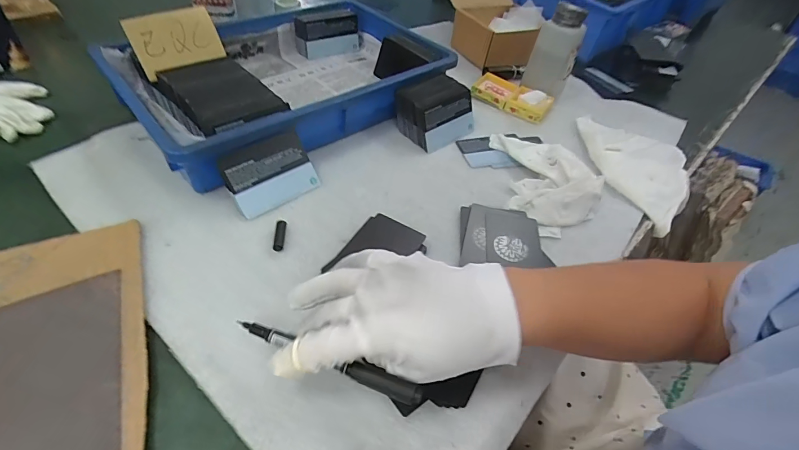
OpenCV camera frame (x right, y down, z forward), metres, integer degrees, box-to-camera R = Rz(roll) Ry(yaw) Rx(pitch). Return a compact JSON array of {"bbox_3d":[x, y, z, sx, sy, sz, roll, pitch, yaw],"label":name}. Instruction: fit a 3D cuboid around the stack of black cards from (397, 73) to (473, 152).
[{"bbox_3d":[0.046,-0.140,0.502,0.094,0.053,0.066,-26,54,-28],"label":"stack of black cards"}]

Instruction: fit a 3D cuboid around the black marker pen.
[{"bbox_3d":[-0.049,0.085,0.261,0.132,0.009,0.012,16,46,17],"label":"black marker pen"}]

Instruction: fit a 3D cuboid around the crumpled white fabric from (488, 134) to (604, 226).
[{"bbox_3d":[0.170,-0.060,0.464,0.102,0.020,0.144,1,46,-7],"label":"crumpled white fabric"}]

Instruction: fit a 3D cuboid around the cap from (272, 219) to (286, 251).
[{"bbox_3d":[-0.109,0.010,0.369,0.009,0.009,0.032,2,46,-5],"label":"cap"}]

